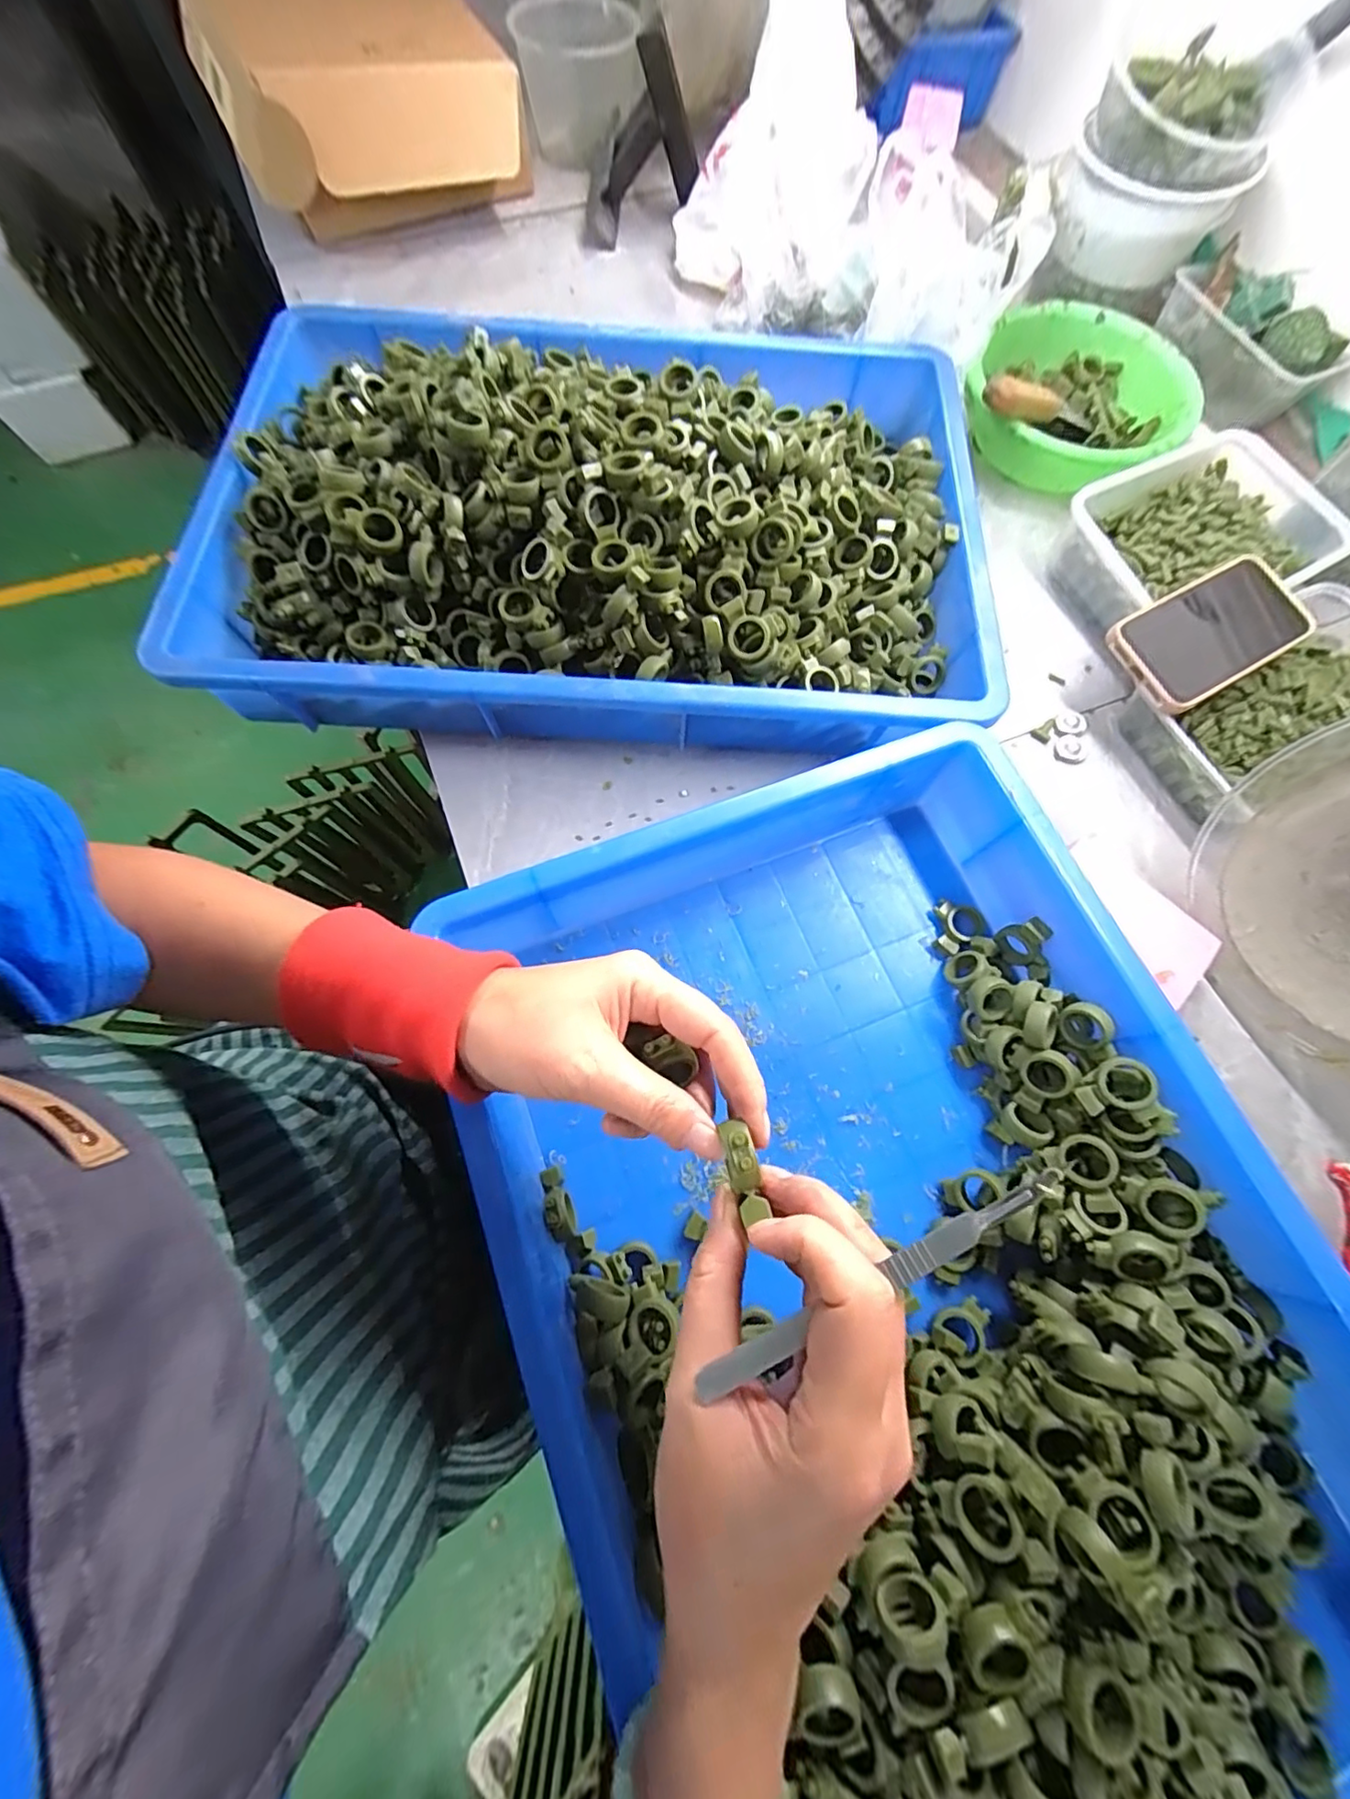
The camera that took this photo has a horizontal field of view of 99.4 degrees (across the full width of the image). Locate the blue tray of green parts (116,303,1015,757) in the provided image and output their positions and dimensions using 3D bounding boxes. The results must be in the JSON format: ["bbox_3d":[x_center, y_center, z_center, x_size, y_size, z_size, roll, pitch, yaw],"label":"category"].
[{"bbox_3d":[-0.054,-0.298,0.444,0.554,0.127,0.367,3,72,-1],"label":"blue tray of green parts"}]

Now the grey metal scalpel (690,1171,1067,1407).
[{"bbox_3d":[0.068,0.124,0.187,0.133,0.005,0.009,-29,75,-3],"label":"grey metal scalpel"}]

